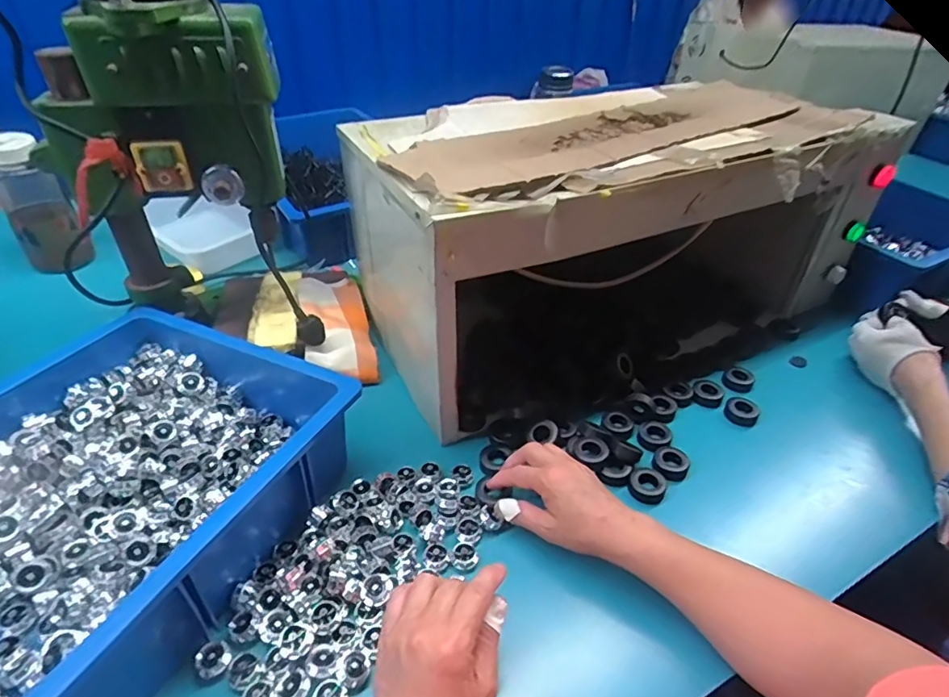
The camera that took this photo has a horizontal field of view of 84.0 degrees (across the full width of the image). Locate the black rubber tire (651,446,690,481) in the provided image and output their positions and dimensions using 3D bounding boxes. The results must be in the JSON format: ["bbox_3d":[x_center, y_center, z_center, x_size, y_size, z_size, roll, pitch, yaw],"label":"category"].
[{"bbox_3d":[0.217,0.128,0.584,0.038,0.022,0.036,22,43,21],"label":"black rubber tire"}]

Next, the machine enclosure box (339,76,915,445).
[{"bbox_3d":[0.204,-0.178,0.734,0.688,0.266,0.331,-16,43,-22],"label":"machine enclosure box"}]

